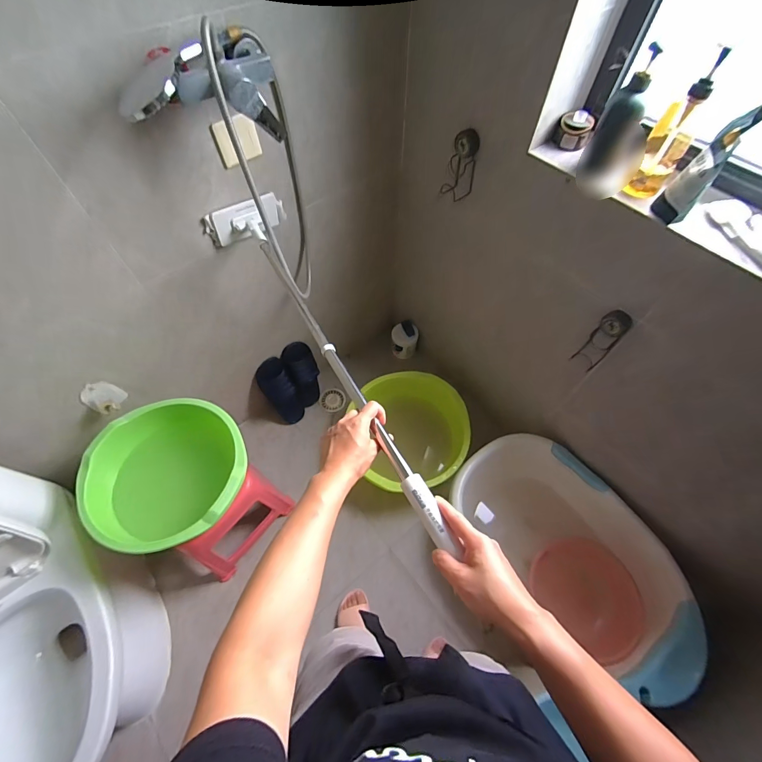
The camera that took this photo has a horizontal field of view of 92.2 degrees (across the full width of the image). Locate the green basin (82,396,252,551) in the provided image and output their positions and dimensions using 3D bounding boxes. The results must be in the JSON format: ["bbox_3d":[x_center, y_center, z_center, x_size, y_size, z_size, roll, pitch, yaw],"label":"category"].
[{"bbox_3d":[-0.539,0.262,1.002,0.391,0.251,0.381,1,59,-1],"label":"green basin"}]

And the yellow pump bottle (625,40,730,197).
[{"bbox_3d":[0.522,-0.434,0.665,0.069,0.189,0.064,32,64,16],"label":"yellow pump bottle"}]

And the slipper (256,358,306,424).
[{"bbox_3d":[-0.382,0.055,1.425,0.108,0.307,0.063,-27,35,-16],"label":"slipper"}]

